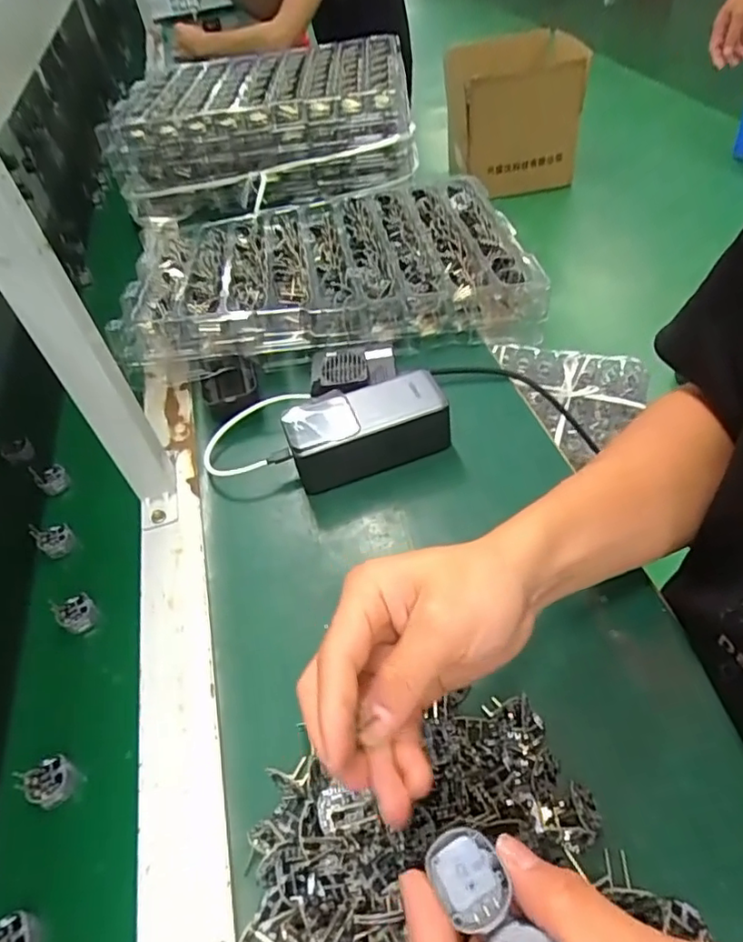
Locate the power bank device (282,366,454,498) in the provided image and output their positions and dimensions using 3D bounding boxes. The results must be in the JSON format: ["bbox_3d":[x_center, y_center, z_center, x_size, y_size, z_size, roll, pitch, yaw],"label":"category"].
[{"bbox_3d":[-0.005,-0.034,0.487,0.129,0.060,0.057,-18,48,-7],"label":"power bank device"}]

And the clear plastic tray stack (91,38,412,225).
[{"bbox_3d":[-0.153,-0.520,0.885,0.416,0.147,0.268,-4,48,6],"label":"clear plastic tray stack"}]

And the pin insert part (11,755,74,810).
[{"bbox_3d":[-0.199,0.190,0.357,0.028,0.013,0.027,-5,48,5],"label":"pin insert part"}]

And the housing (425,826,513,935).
[{"bbox_3d":[0.033,0.137,0.196,0.022,0.006,0.029,-21,47,-12],"label":"housing"}]

